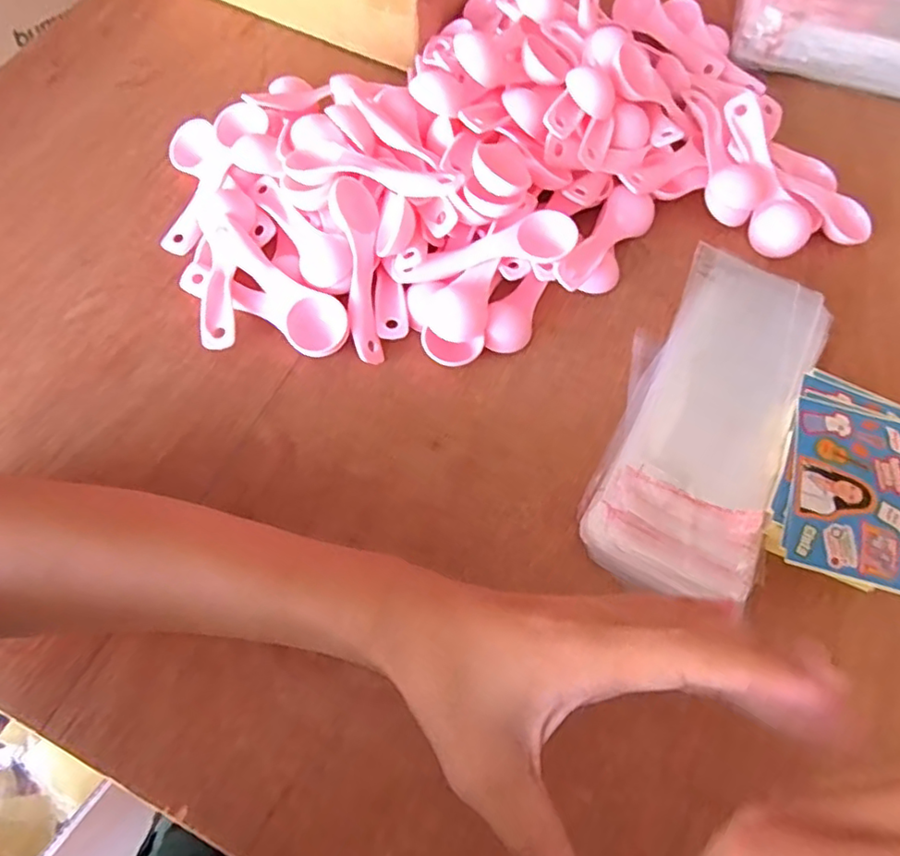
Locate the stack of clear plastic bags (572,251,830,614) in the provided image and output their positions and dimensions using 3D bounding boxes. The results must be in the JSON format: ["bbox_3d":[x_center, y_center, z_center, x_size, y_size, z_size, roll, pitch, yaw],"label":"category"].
[{"bbox_3d":[0.156,-0.009,0.359,0.097,0.023,0.225,26,68,8],"label":"stack of clear plastic bags"}]

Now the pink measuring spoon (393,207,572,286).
[{"bbox_3d":[0.021,-0.110,0.373,0.115,0.012,0.031,-14,84,4],"label":"pink measuring spoon"}]

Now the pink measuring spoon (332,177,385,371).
[{"bbox_3d":[-0.056,-0.098,0.368,0.027,0.021,0.115,-4,86,-5],"label":"pink measuring spoon"}]

